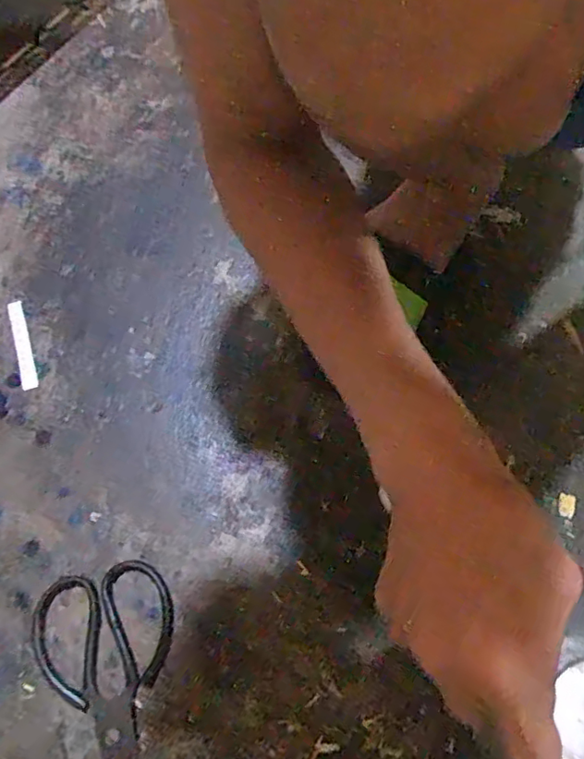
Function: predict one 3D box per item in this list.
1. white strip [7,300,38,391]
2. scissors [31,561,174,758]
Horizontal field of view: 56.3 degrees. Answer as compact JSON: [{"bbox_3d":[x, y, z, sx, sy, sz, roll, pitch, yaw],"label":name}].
[{"bbox_3d":[-0.251,-0.033,0.508,0.014,0.005,0.090,-17,72,-5],"label":"white strip"},{"bbox_3d":[-0.129,0.245,0.406,0.102,0.005,0.201,-17,71,-5],"label":"scissors"}]

